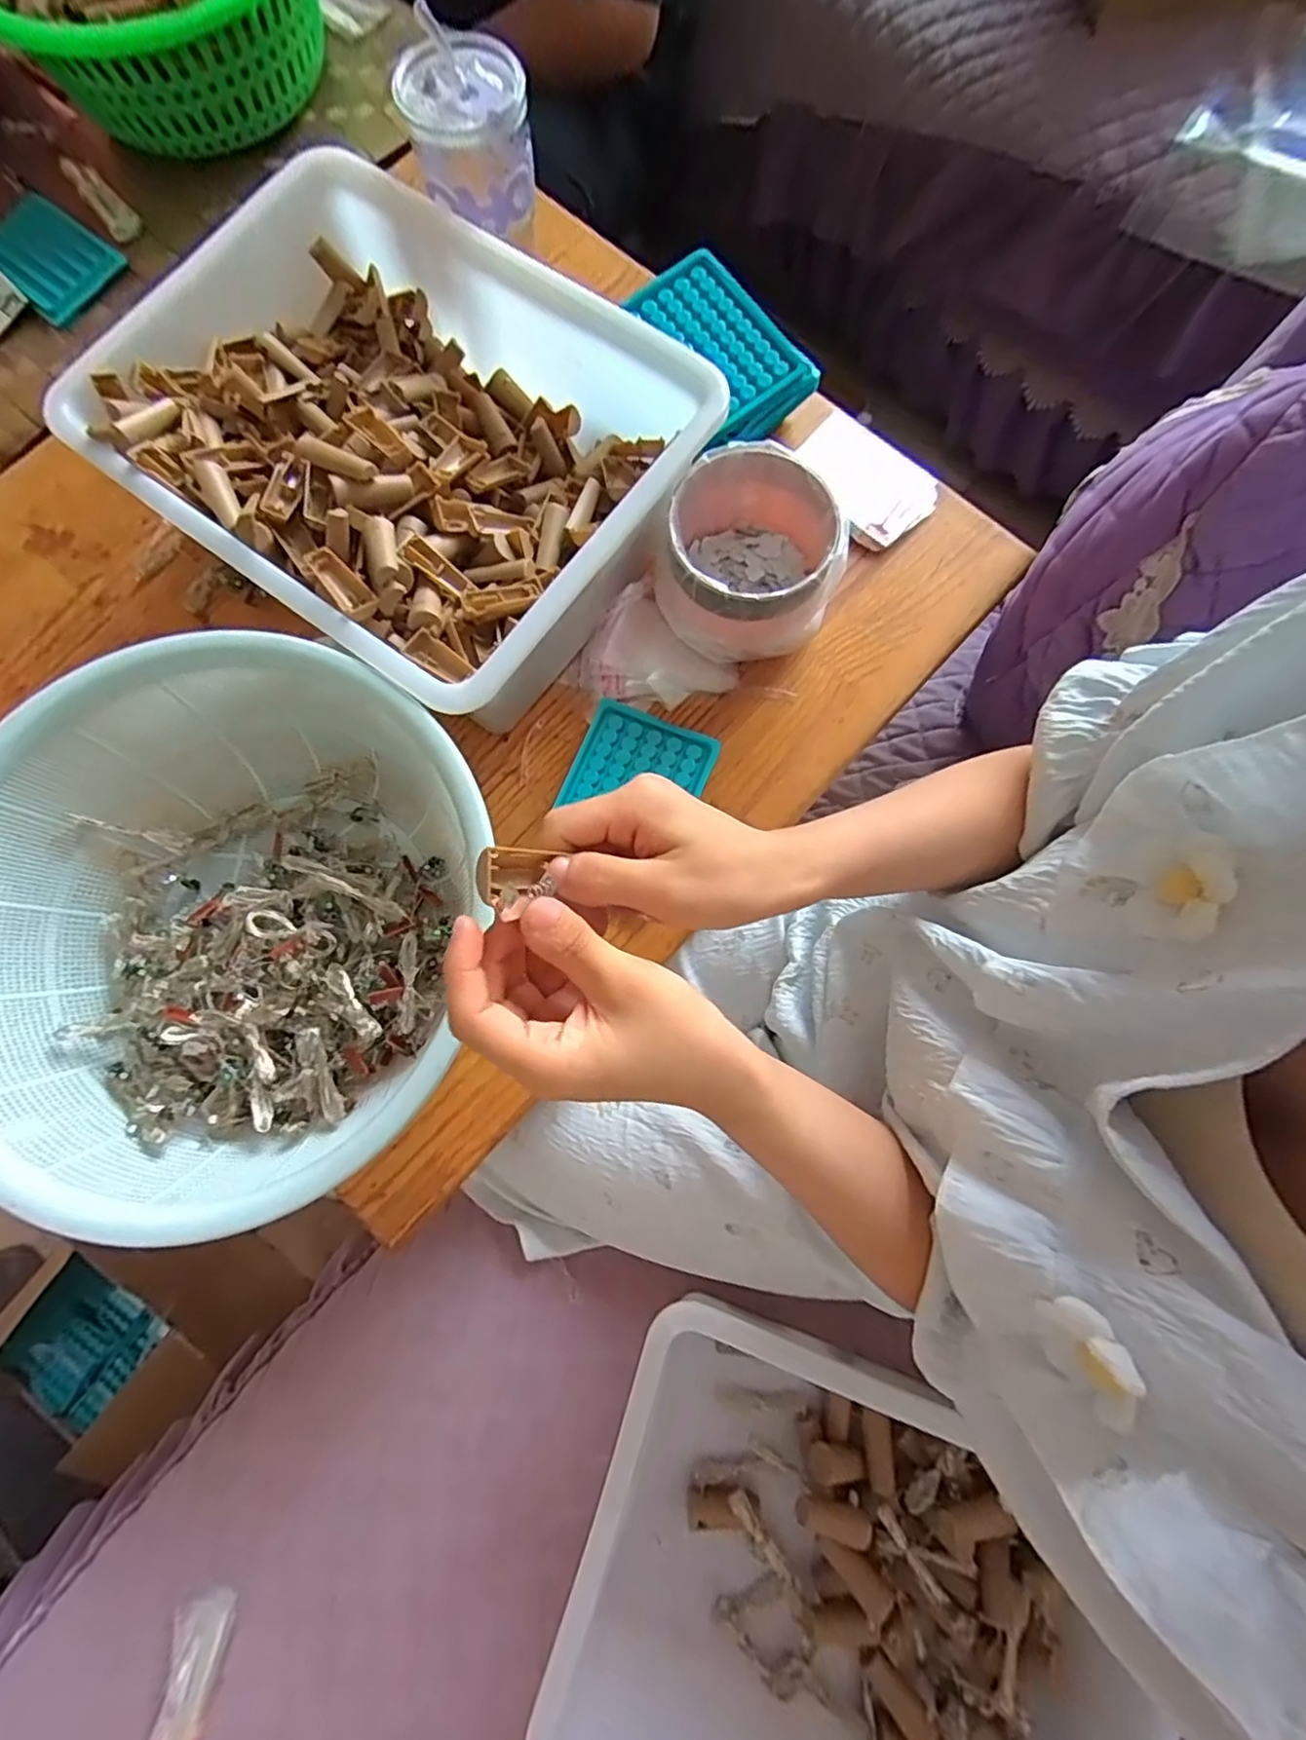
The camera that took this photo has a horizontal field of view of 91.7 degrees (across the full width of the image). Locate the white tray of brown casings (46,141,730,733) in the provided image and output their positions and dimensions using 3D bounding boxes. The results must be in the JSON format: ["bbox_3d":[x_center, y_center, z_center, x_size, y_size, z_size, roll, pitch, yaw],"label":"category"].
[{"bbox_3d":[-0.176,-0.292,0.455,0.369,0.115,0.276,37,81,8],"label":"white tray of brown casings"}]

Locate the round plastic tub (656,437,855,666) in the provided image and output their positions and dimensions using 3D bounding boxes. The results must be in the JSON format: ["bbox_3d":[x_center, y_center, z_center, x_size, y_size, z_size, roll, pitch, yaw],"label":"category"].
[{"bbox_3d":[0.070,-0.217,0.457,0.118,0.088,0.113,0,78,1],"label":"round plastic tub"}]

